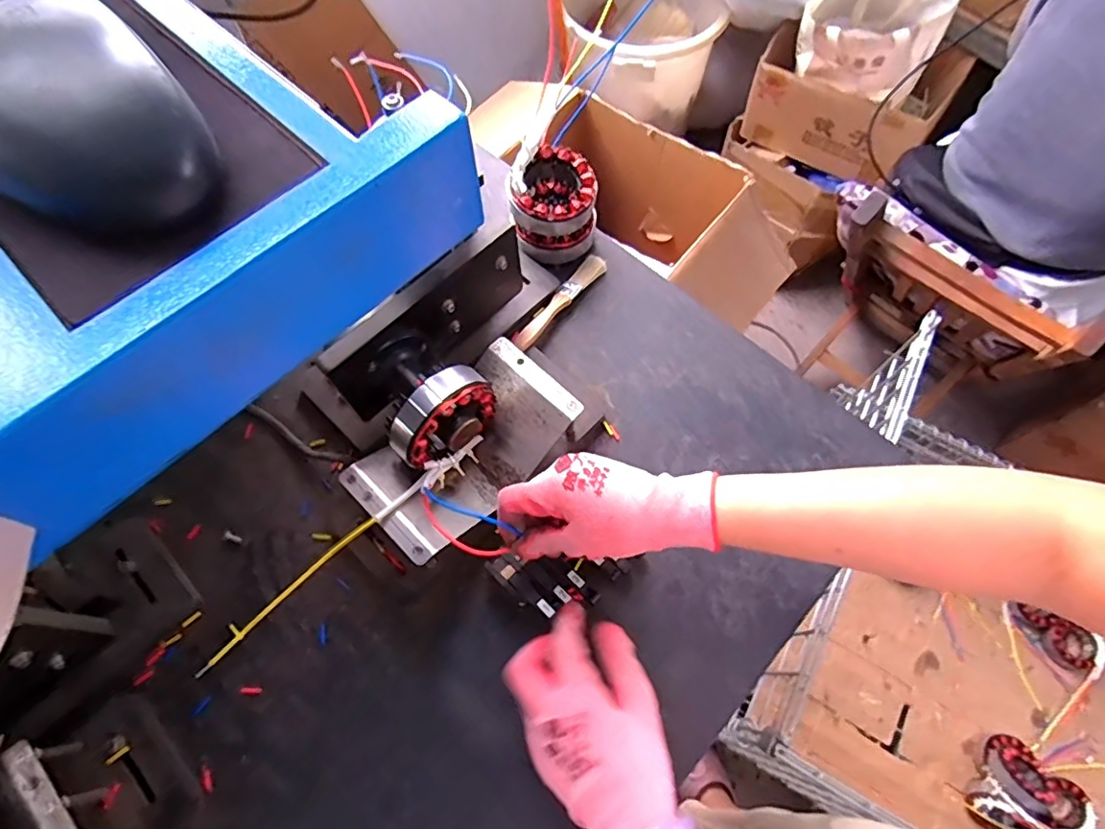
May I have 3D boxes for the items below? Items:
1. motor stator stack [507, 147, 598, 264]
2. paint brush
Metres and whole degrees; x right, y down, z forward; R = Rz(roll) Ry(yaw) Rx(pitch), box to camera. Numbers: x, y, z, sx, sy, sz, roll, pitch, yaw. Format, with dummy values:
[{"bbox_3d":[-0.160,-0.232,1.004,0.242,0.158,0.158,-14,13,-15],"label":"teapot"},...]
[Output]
[{"bbox_3d":[0.002,-0.215,0.587,0.083,0.080,0.082,6,66,3],"label":"motor stator stack"},{"bbox_3d":[0.008,-0.116,0.583,0.022,0.012,0.139,36,70,15],"label":"paint brush"}]

